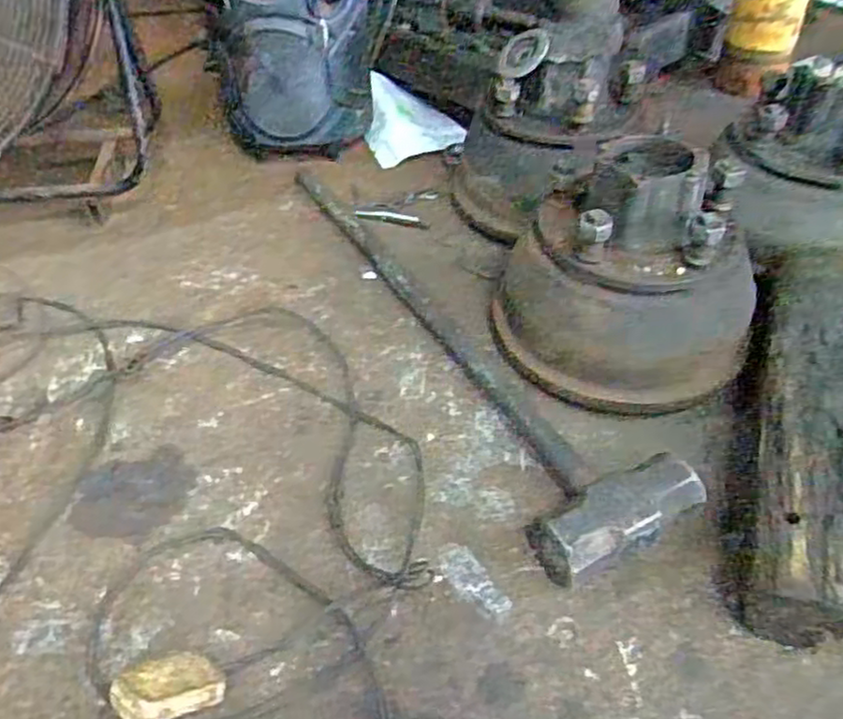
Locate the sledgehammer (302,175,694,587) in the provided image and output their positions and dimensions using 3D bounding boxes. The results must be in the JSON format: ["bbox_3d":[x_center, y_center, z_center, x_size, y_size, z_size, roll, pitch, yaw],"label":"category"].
[{"bbox_3d":[0.029,-0.084,0.997,0.176,0.066,0.866,-19,47,-17],"label":"sledgehammer"}]

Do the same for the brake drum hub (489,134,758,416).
[{"bbox_3d":[0.248,-0.099,0.854,0.292,0.230,0.261,20,49,22],"label":"brake drum hub"}]

